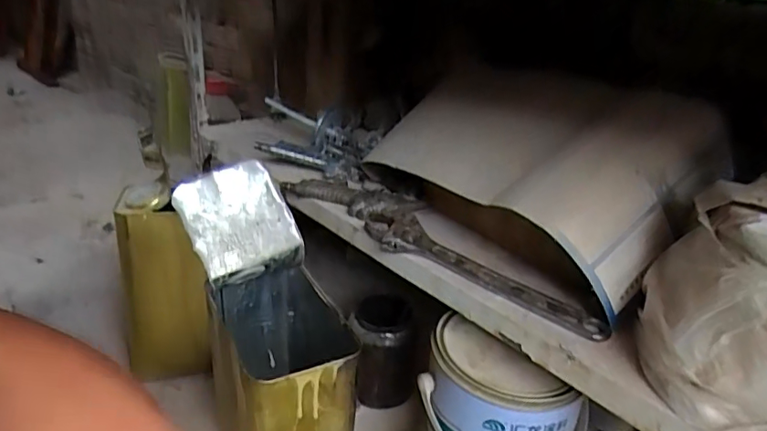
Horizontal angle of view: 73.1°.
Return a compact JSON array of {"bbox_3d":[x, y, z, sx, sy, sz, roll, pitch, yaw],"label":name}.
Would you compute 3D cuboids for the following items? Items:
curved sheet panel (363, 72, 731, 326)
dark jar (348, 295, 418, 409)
[{"bbox_3d":[0.171,-0.063,0.645,0.237,0.130,0.402,-39,36,-17],"label":"curved sheet panel"},{"bbox_3d":[0.002,0.196,0.755,0.082,0.131,0.099,2,28,-6],"label":"dark jar"}]

